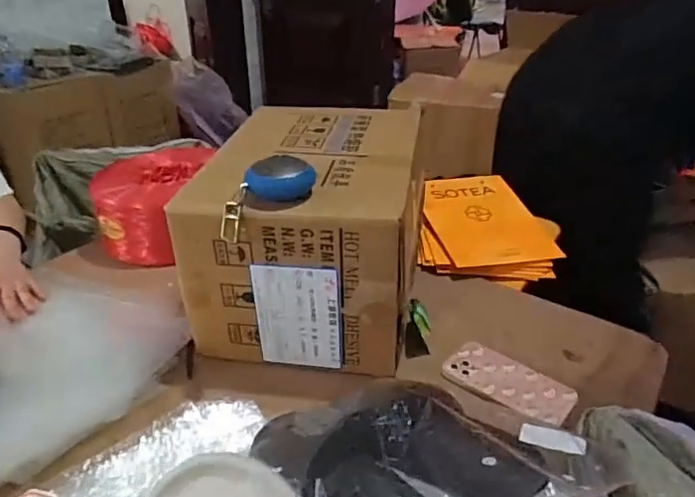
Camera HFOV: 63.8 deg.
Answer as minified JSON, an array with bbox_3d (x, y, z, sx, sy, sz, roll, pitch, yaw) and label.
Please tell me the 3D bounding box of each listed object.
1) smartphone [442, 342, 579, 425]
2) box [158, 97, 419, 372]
[{"bbox_3d":[0.209,0.173,0.732,0.164,0.010,0.084,26,38,37],"label":"smartphone"},{"bbox_3d":[-0.041,-0.037,0.838,0.284,0.249,0.372,6,30,10],"label":"box"}]

